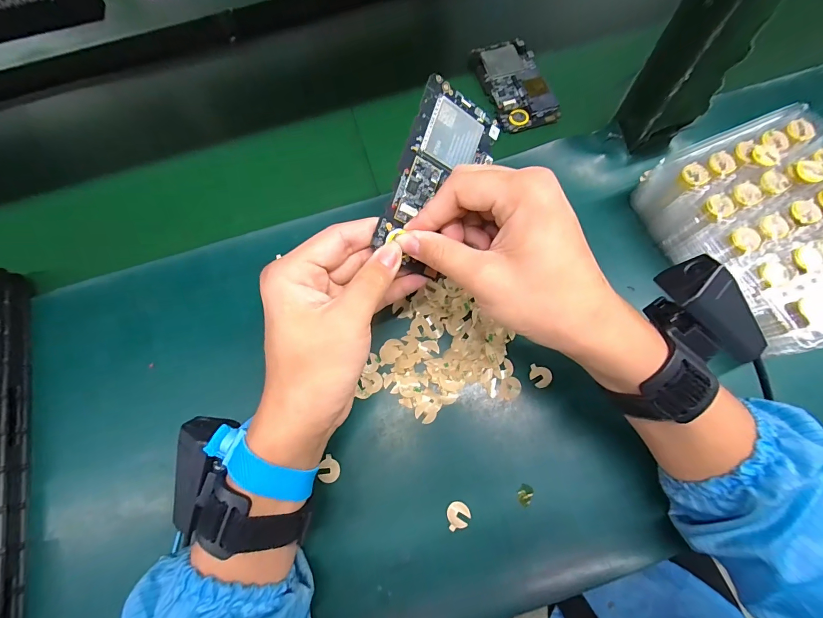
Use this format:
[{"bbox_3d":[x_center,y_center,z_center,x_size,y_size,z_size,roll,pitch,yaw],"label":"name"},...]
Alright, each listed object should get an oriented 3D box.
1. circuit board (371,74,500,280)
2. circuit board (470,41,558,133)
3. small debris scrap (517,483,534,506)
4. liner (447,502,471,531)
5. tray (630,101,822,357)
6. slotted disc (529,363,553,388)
[{"bbox_3d":[0.018,-0.087,0.258,0.062,0.006,0.121,21,92,-29],"label":"circuit board"},{"bbox_3d":[0.116,-0.255,0.417,0.066,0.010,0.122,-15,73,-3],"label":"circuit board"},{"bbox_3d":[0.087,0.141,0.280,0.011,0.004,0.014,30,77,10],"label":"small debris scrap"},{"bbox_3d":[0.035,0.155,0.278,0.017,0.004,0.018,-2,69,6],"label":"liner"},{"bbox_3d":[0.312,-0.069,0.320,0.158,0.068,0.184,-21,73,-4],"label":"tray"},{"bbox_3d":[0.107,0.056,0.308,0.018,0.004,0.018,-2,75,6],"label":"slotted disc"}]

